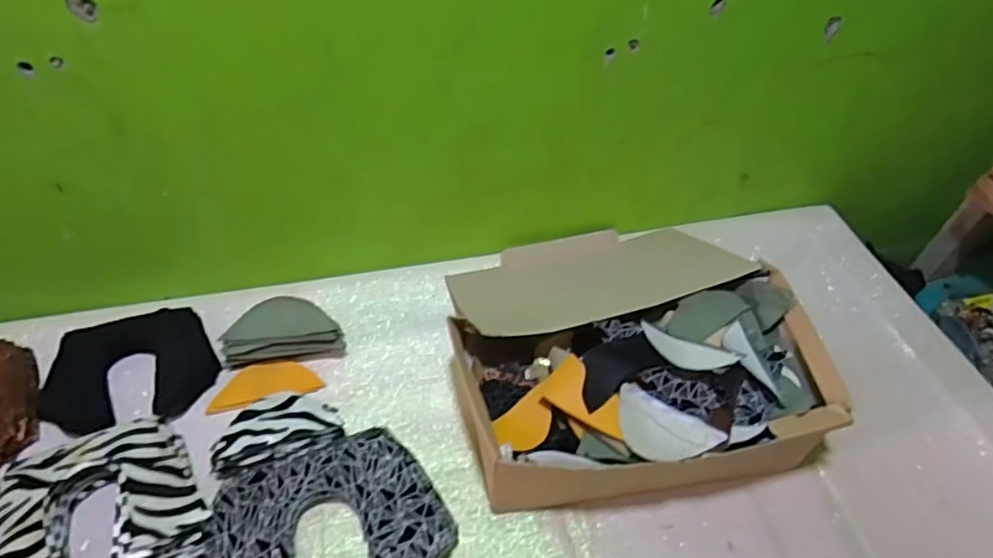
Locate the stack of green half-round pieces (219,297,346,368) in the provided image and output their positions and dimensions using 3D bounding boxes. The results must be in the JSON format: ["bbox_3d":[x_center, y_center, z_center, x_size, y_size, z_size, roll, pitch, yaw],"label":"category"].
[{"bbox_3d":[-0.234,0.056,0.642,0.126,0.039,0.067,-6,48,-10],"label":"stack of green half-round pieces"}]

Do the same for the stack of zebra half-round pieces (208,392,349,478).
[{"bbox_3d":[-0.211,0.148,0.572,0.116,0.038,0.067,-8,49,-12],"label":"stack of zebra half-round pieces"}]

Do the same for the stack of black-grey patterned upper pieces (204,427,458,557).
[{"bbox_3d":[-0.141,0.235,0.505,0.199,0.033,0.184,-13,50,-16],"label":"stack of black-grey patterned upper pieces"}]

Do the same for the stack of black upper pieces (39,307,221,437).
[{"bbox_3d":[-0.384,0.094,0.605,0.161,0.035,0.117,-16,51,-19],"label":"stack of black upper pieces"}]

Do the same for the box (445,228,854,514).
[{"bbox_3d":[0.125,0.054,0.633,0.342,0.111,0.346,-5,48,-10],"label":"box"}]

